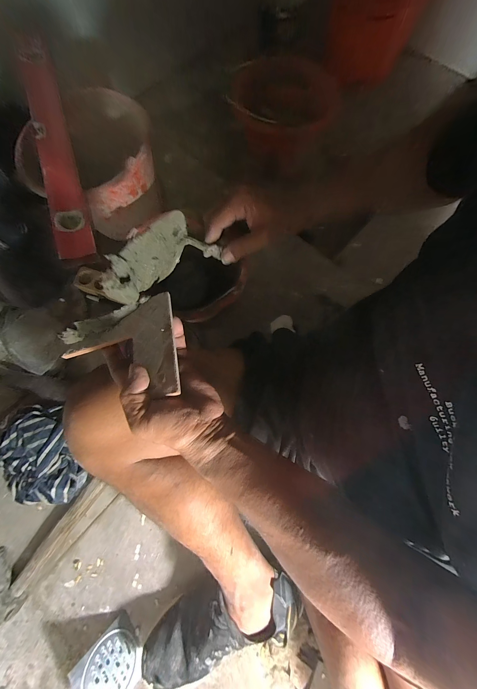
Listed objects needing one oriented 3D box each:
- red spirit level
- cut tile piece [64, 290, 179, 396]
[{"bbox_3d":[-0.362,-0.405,0.458,0.058,0.024,0.553,-18,76,-5],"label":"red spirit level"},{"bbox_3d":[-0.144,0.011,0.287,0.143,0.008,0.126,-16,66,7],"label":"cut tile piece"}]

